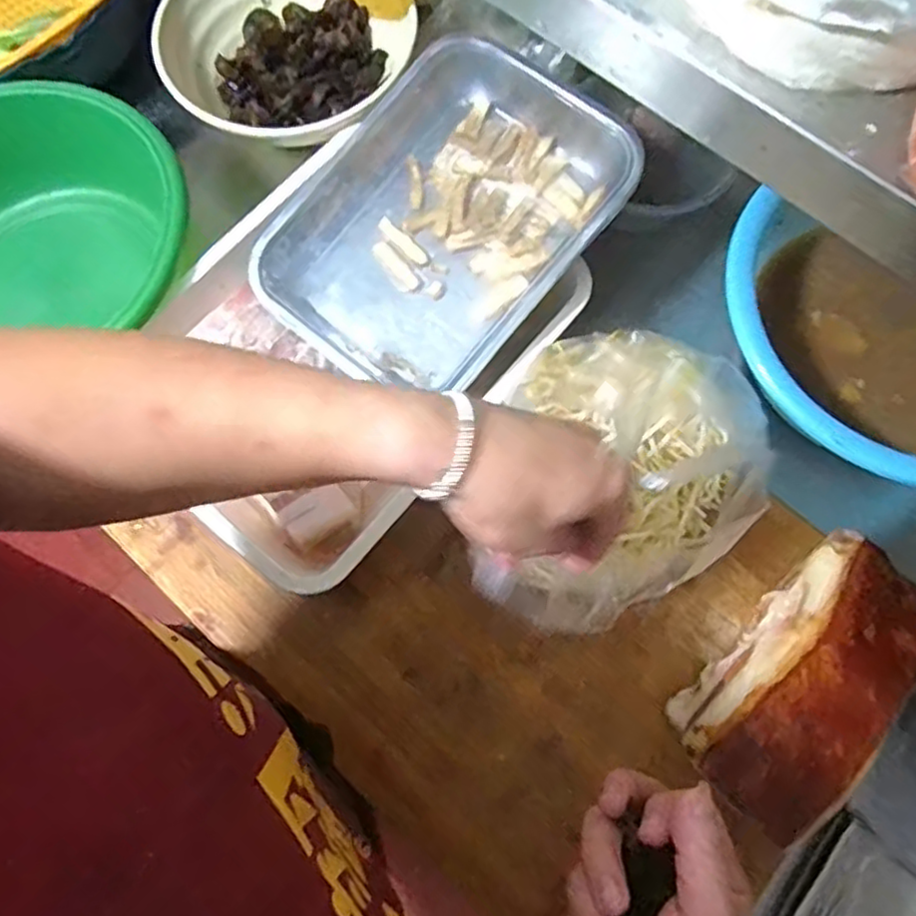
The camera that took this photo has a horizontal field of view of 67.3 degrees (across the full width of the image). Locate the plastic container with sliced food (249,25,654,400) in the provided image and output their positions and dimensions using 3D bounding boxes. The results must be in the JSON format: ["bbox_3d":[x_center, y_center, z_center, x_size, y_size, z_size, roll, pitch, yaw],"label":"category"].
[{"bbox_3d":[-0.008,-0.178,0.497,0.194,0.059,0.264,40,77,12],"label":"plastic container with sliced food"}]

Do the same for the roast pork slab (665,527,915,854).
[{"bbox_3d":[0.214,0.140,0.429,0.087,0.090,0.168,42,78,12],"label":"roast pork slab"}]

